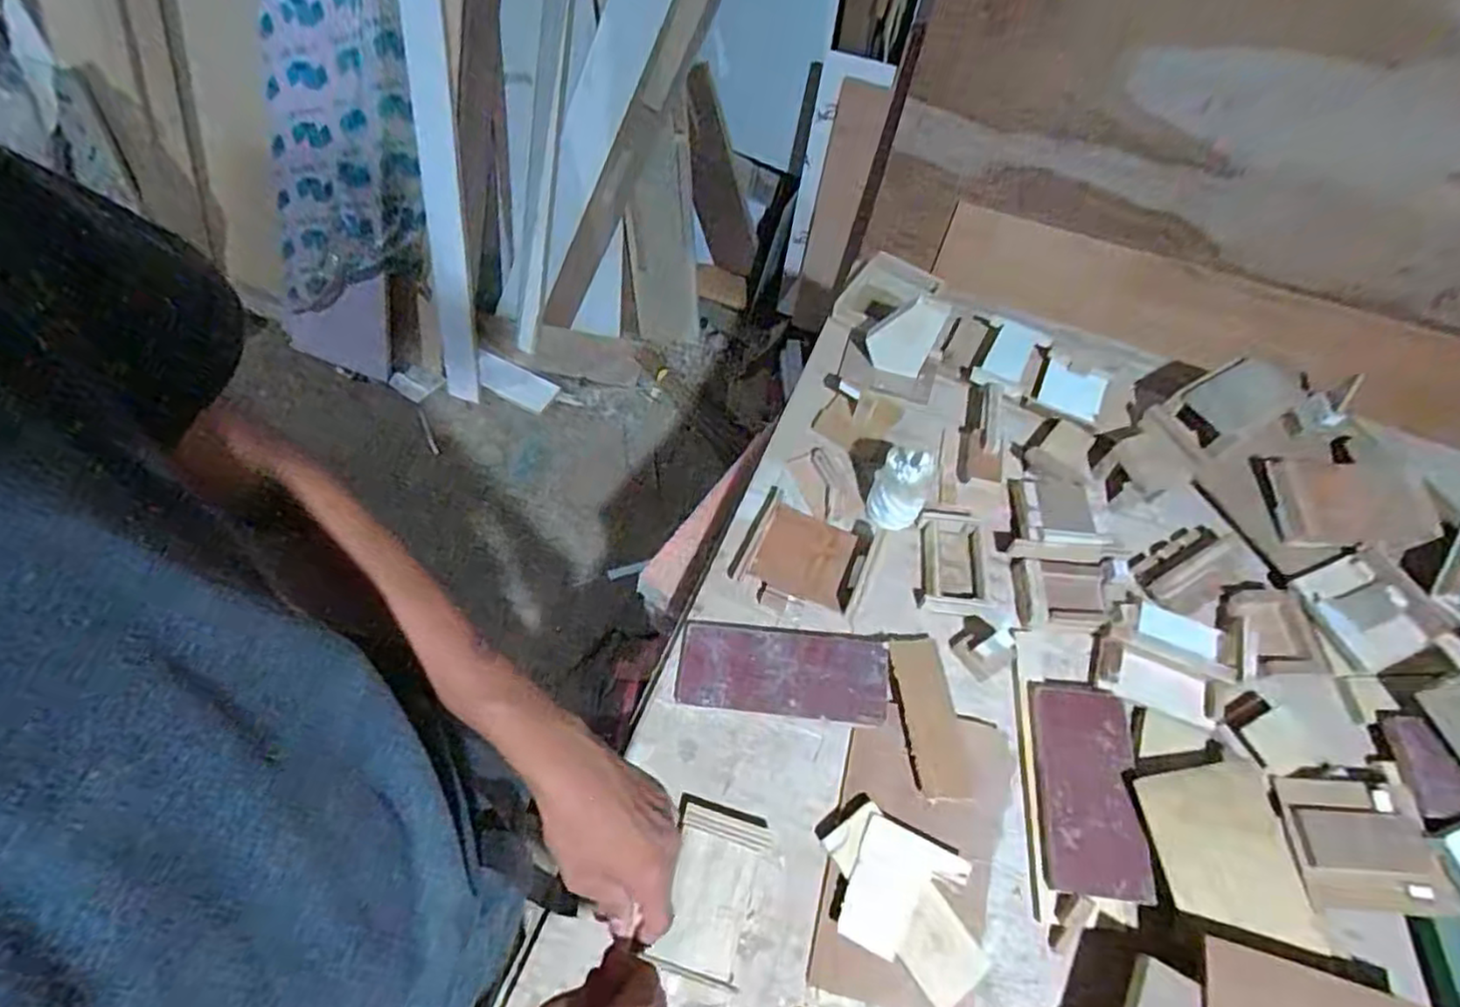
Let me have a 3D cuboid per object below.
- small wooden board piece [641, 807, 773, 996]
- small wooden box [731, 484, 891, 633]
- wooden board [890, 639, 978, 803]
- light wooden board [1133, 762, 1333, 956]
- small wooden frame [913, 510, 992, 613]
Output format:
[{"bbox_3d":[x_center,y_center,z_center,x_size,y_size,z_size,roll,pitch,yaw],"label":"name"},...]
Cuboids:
[{"bbox_3d":[-0.018,0.370,0.650,0.082,0.023,0.136,15,60,5],"label":"small wooden board piece"},{"bbox_3d":[0.095,0.055,0.814,0.149,0.021,0.121,23,61,10],"label":"small wooden box"},{"bbox_3d":[0.214,0.228,0.733,0.061,0.017,0.167,-4,61,-6],"label":"wooden board"},{"bbox_3d":[0.473,0.329,0.653,0.146,0.018,0.151,2,60,-3],"label":"light wooden board"},{"bbox_3d":[0.261,0.068,0.811,0.081,0.021,0.124,6,60,0],"label":"small wooden frame"}]

